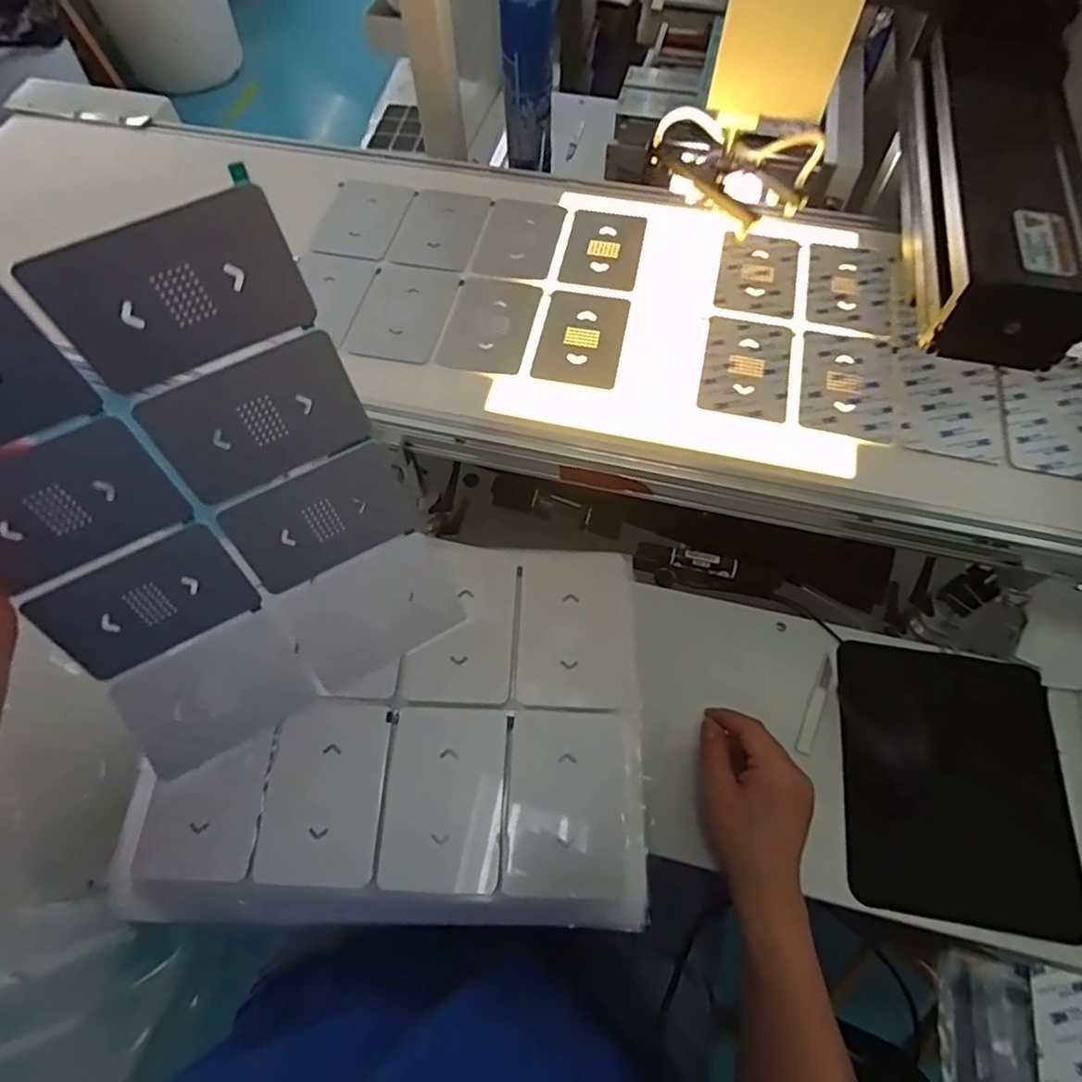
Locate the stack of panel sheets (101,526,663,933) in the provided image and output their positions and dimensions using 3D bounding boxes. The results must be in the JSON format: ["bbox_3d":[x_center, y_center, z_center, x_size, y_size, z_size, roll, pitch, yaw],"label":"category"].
[{"bbox_3d":[-0.100,0.129,0.447,0.341,0.022,0.252,0,62,1],"label":"stack of panel sheets"}]

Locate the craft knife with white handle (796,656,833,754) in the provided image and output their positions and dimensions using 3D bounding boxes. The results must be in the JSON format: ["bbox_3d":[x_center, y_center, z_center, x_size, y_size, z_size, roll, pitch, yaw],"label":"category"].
[{"bbox_3d":[0.244,0.143,0.547,0.012,0.004,0.092,25,65,13],"label":"craft knife with white handle"}]

